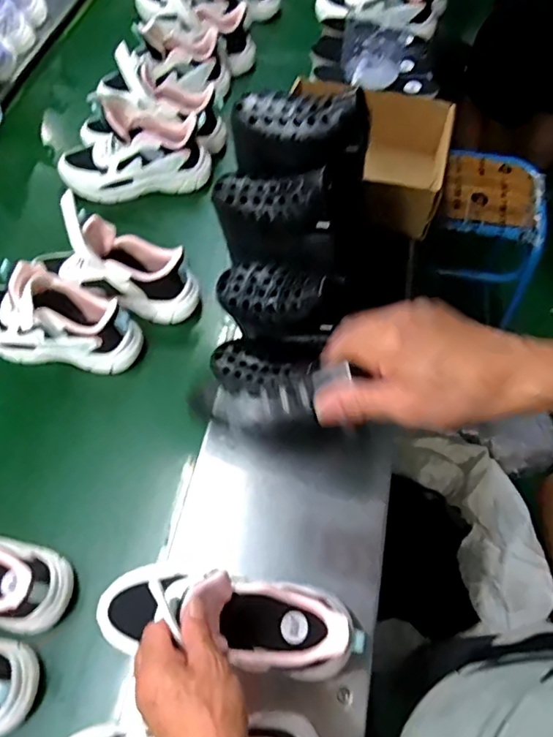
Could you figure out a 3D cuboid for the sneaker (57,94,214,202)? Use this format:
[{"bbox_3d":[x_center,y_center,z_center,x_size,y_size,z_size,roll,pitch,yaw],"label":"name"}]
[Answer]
[{"bbox_3d":[-0.237,-0.361,0.874,0.254,0.123,0.086,-10,64,-6],"label":"sneaker"}]

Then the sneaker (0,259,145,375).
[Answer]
[{"bbox_3d":[-0.309,-0.067,0.704,0.235,0.144,0.086,8,64,2],"label":"sneaker"}]

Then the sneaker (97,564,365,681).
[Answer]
[{"bbox_3d":[-0.051,0.229,0.481,0.248,0.141,0.078,7,63,10],"label":"sneaker"}]

